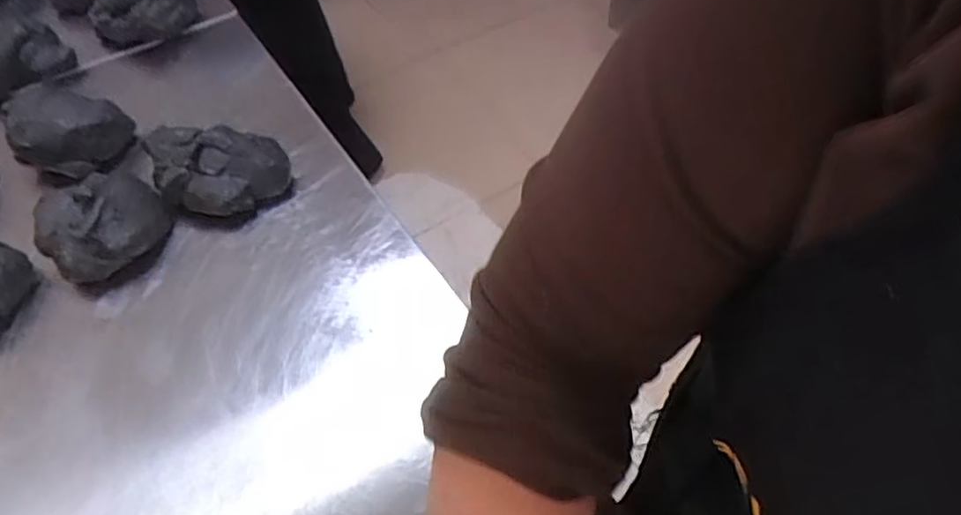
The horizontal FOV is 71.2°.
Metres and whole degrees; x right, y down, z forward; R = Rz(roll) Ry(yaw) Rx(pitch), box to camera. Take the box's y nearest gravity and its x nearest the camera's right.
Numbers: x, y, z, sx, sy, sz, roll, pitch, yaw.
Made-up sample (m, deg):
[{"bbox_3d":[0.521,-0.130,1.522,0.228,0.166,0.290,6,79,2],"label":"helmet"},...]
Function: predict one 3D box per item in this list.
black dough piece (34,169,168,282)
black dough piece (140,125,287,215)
[{"bbox_3d":[-0.276,-0.026,0.493,0.084,0.048,0.074,-37,60,-23],"label":"black dough piece"},{"bbox_3d":[-0.202,-0.067,0.520,0.101,0.049,0.064,-7,53,-3],"label":"black dough piece"}]

